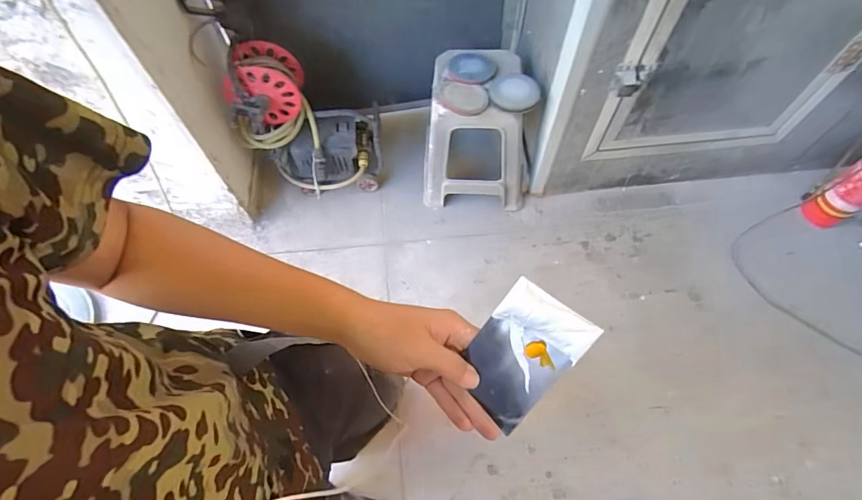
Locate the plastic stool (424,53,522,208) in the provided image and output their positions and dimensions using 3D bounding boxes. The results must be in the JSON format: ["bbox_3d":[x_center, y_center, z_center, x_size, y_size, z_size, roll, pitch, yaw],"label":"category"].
[{"bbox_3d":[0.166,-0.396,1.501,0.353,0.455,0.368,4,68,1],"label":"plastic stool"}]

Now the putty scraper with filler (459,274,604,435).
[{"bbox_3d":[0.070,0.089,0.357,0.073,0.011,0.121,35,115,7],"label":"putty scraper with filler"}]

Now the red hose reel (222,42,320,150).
[{"bbox_3d":[-0.514,-0.481,1.380,0.242,0.265,0.215,-14,69,-6],"label":"red hose reel"}]

